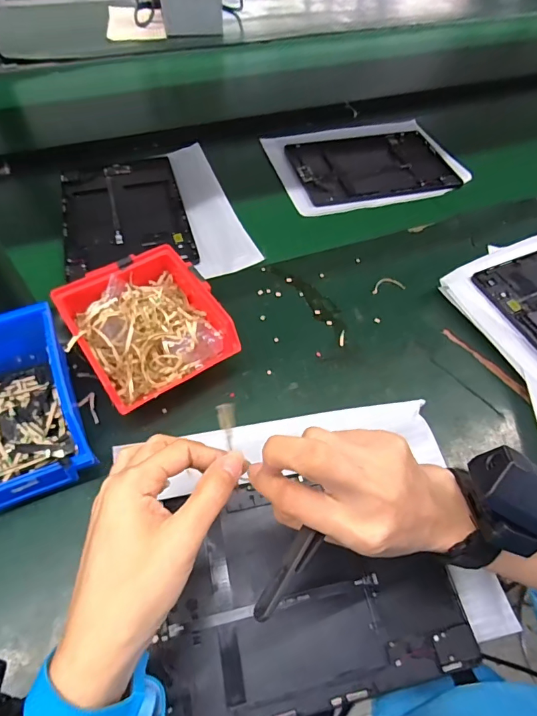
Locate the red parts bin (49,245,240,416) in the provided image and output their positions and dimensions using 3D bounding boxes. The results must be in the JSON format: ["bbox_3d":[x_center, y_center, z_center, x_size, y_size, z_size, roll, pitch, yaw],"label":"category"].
[{"bbox_3d":[-0.112,-0.024,0.399,0.120,0.071,0.130,-30,62,-21],"label":"red parts bin"}]

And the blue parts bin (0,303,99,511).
[{"bbox_3d":[-0.219,0.032,0.355,0.106,0.077,0.174,-19,59,-16],"label":"blue parts bin"}]

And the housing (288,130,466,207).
[{"bbox_3d":[0.157,-0.301,0.649,0.234,0.009,0.167,-11,57,-11],"label":"housing"}]

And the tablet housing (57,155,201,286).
[{"bbox_3d":[-0.192,-0.195,0.559,0.153,0.008,0.224,-13,57,-12],"label":"tablet housing"}]

